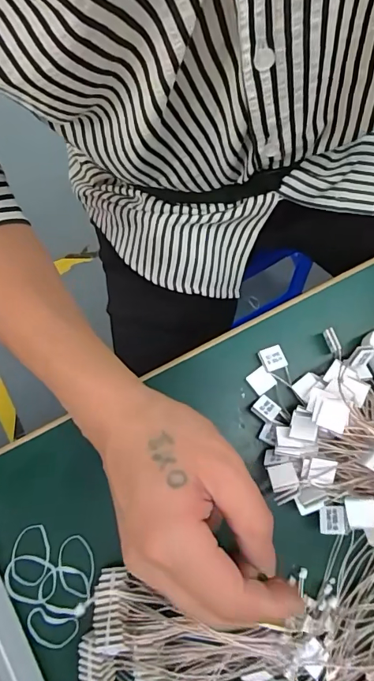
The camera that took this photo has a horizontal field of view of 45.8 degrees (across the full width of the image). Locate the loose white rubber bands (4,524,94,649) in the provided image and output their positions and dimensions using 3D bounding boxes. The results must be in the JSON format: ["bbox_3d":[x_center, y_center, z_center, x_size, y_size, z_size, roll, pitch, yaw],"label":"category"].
[{"bbox_3d":[-0.087,0.152,0.273,0.056,0.009,0.063,16,81,4],"label":"loose white rubber bands"}]

